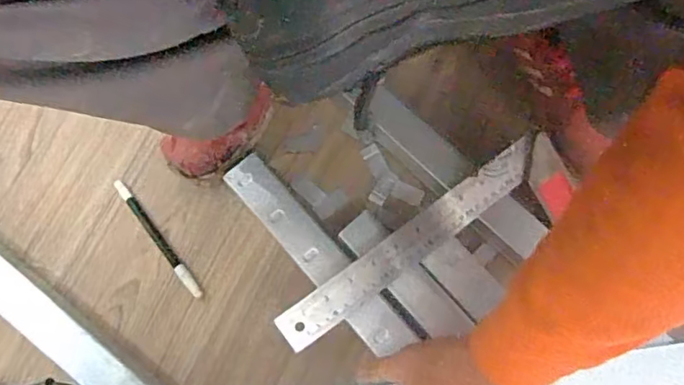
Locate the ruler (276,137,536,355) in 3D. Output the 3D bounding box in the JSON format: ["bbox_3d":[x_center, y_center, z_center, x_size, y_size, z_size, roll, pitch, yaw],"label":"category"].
[{"bbox_3d":[0.065,0.043,0.499,0.282,0.008,0.036,-36,95,-10],"label":"ruler"}]

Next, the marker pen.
[{"bbox_3d":[-0.183,0.044,0.542,0.011,0.013,0.146,-38,80,-11],"label":"marker pen"}]

